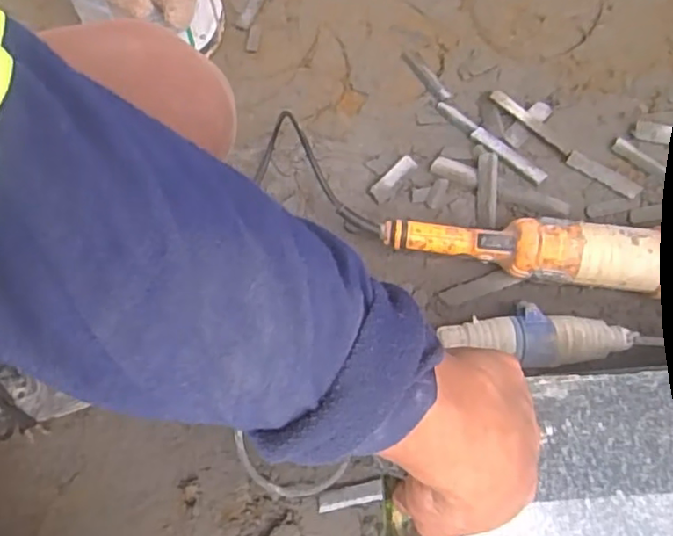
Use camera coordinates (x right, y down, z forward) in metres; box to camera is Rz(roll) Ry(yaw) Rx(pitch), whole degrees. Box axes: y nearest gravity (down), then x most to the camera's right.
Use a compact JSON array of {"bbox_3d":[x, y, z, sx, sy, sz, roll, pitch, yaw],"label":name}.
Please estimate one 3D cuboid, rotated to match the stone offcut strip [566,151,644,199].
[{"bbox_3d":[0.307,-0.107,0.702,0.087,0.007,0.020,33,74,9],"label":"stone offcut strip"}]

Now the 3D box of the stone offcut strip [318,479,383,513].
[{"bbox_3d":[0.014,0.226,0.604,0.065,0.007,0.019,-10,72,-5],"label":"stone offcut strip"}]

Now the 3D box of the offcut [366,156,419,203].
[{"bbox_3d":[0.063,-0.102,0.701,0.017,0.012,0.069,42,76,11],"label":"offcut"}]

